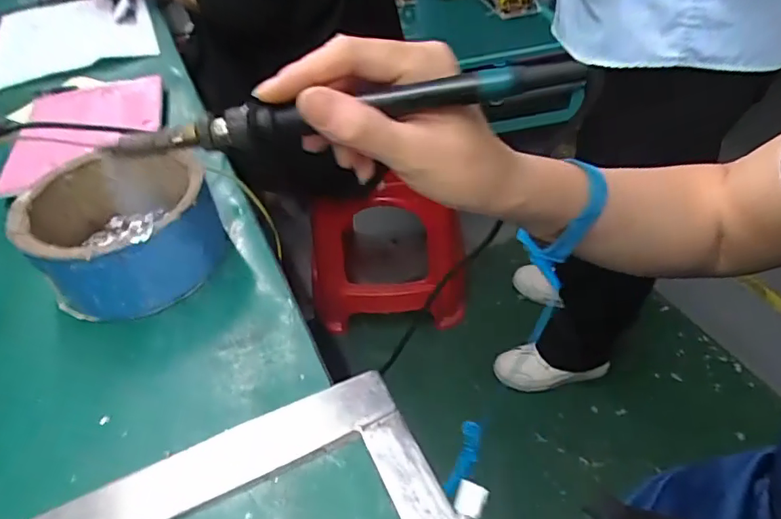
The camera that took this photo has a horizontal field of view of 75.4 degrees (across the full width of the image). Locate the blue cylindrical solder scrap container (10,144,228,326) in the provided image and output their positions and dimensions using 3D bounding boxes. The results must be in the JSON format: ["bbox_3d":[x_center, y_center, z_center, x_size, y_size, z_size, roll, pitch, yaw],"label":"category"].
[{"bbox_3d":[-0.184,-0.022,0.357,0.115,0.063,0.117,-2,46,2],"label":"blue cylindrical solder scrap container"}]

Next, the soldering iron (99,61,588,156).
[{"bbox_3d":[-0.033,-0.070,0.238,0.233,0.017,0.016,-6,45,11],"label":"soldering iron"}]

